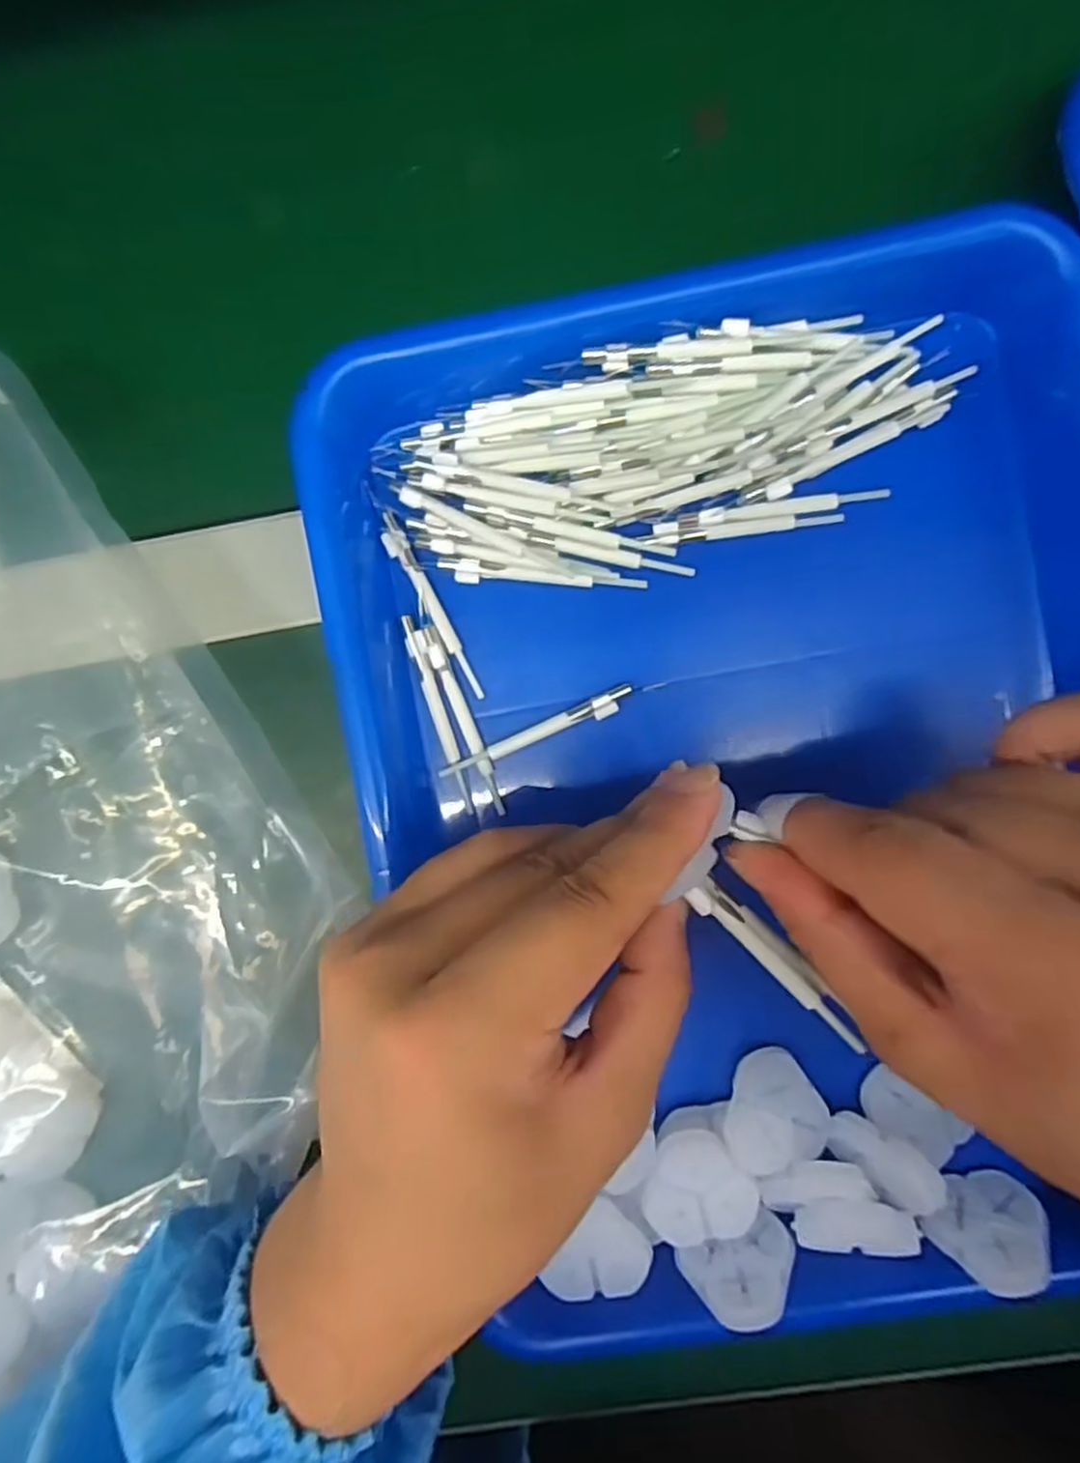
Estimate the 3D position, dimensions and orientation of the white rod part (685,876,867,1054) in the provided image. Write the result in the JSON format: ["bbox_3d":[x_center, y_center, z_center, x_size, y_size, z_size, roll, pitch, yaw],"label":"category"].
[{"bbox_3d":[0.064,0.061,0.197,0.061,0.008,0.010,44,95,-4],"label":"white rod part"}]

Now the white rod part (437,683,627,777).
[{"bbox_3d":[-0.001,0.001,0.252,0.069,0.006,0.007,-23,91,3],"label":"white rod part"}]

